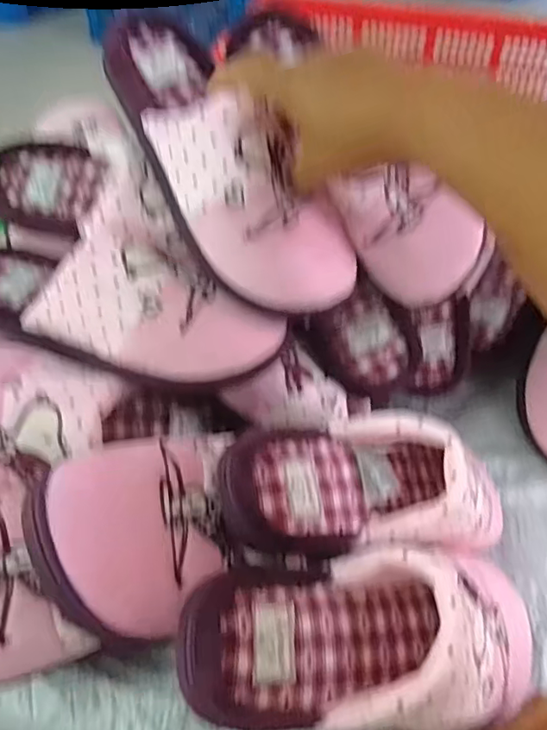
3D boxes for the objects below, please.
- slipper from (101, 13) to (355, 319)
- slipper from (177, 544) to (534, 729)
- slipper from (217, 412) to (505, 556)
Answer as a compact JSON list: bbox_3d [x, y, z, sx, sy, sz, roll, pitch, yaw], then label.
[{"bbox_3d":[-0.032,-0.144,0.369,0.095,0.075,0.237,-29,79,-23],"label":"slipper"},{"bbox_3d":[0.070,0.145,0.306,0.234,0.068,0.085,7,47,-22],"label":"slipper"},{"bbox_3d":[0.073,0.071,0.356,0.218,0.066,0.082,6,46,-25],"label":"slipper"}]

